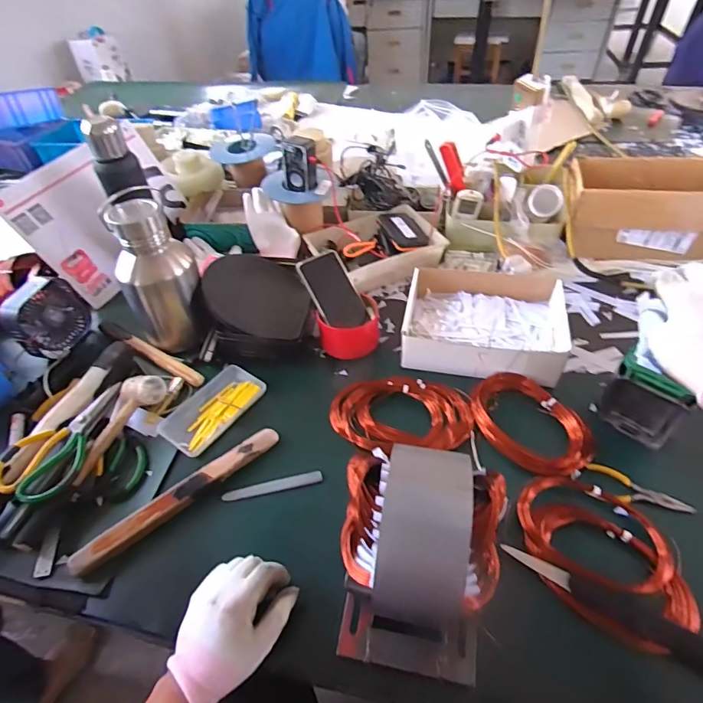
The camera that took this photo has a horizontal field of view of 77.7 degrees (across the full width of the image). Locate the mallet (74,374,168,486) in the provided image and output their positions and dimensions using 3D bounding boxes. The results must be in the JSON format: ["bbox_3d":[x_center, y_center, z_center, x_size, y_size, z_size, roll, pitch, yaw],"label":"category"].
[{"bbox_3d":[-0.322,0.109,0.622,0.065,0.042,0.164,0,48,5],"label":"mallet"}]

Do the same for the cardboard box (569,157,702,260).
[{"bbox_3d":[0.560,-0.269,0.847,0.283,0.144,0.158,4,49,8],"label":"cardboard box"}]

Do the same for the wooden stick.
[{"bbox_3d":[-0.218,0.185,0.566,0.278,0.030,0.031,-35,54,-24],"label":"wooden stick"}]

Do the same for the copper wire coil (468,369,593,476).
[{"bbox_3d":[0.246,0.104,0.615,0.112,0.021,0.171,-39,63,-9],"label":"copper wire coil"}]

